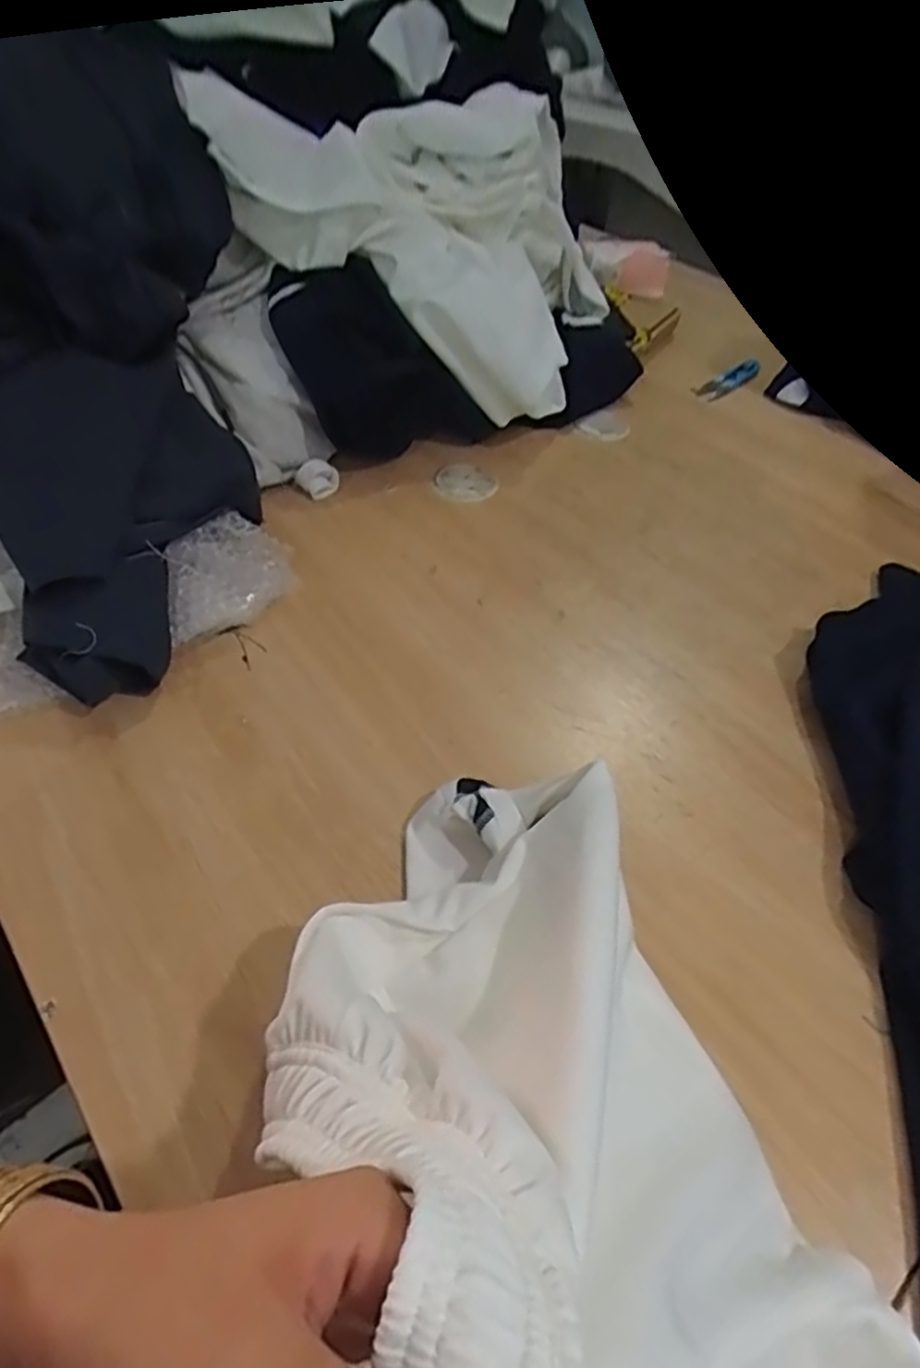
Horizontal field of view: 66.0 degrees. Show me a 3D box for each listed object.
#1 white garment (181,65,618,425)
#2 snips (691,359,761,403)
[{"bbox_3d":[-0.029,-0.486,0.761,0.357,0.204,0.321,14,50,10],"label":"white garment"},{"bbox_3d":[0.332,-0.371,0.865,0.132,0.006,0.031,-33,58,-27],"label":"snips"}]

